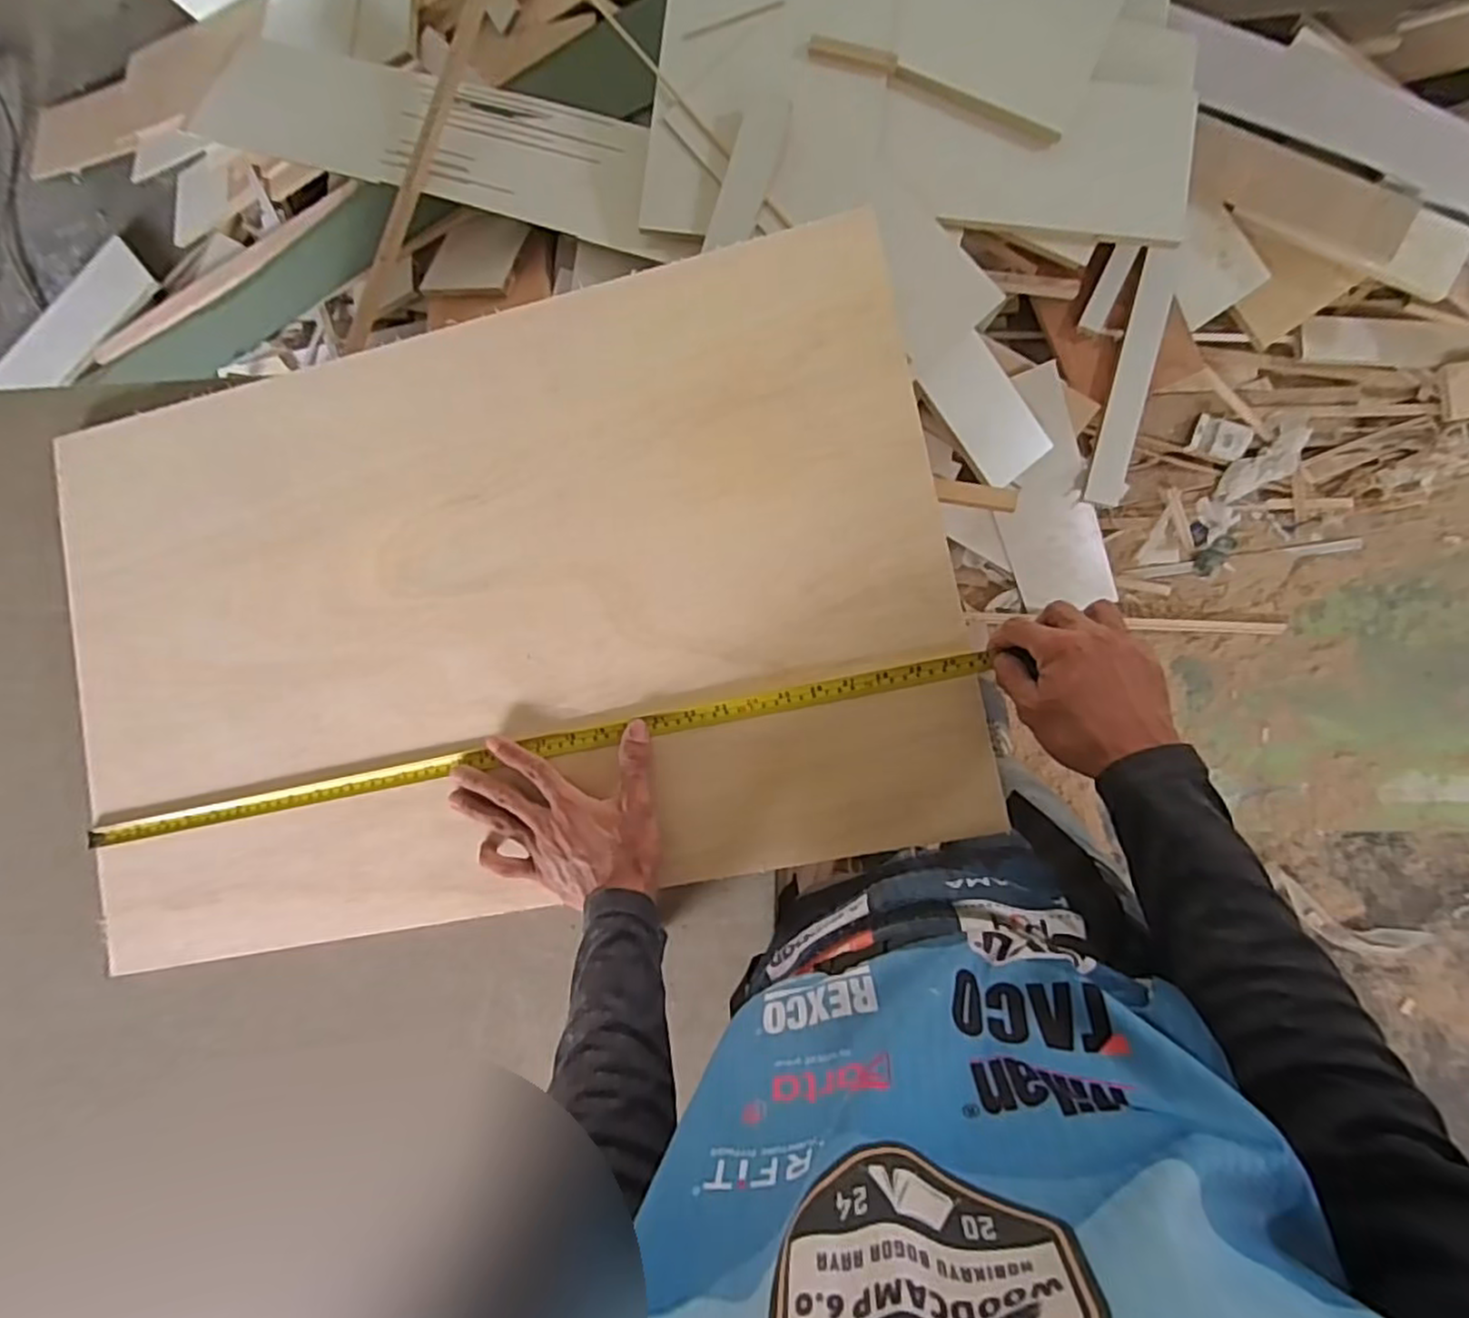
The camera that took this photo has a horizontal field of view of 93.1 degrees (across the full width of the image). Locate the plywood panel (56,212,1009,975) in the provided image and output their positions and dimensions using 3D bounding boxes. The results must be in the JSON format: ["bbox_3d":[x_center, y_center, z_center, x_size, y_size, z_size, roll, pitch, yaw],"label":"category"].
[{"bbox_3d":[-0.206,-0.040,0.576,0.739,0.023,0.486,-11,85,7],"label":"plywood panel"}]

